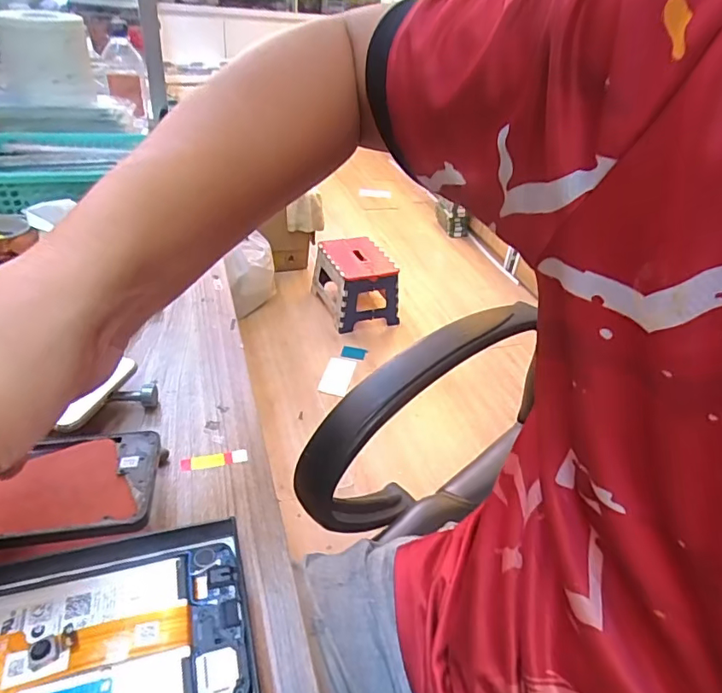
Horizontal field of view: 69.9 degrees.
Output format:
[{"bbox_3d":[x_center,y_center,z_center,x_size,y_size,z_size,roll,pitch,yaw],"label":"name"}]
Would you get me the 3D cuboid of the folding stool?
[{"bbox_3d":[-0.018,-0.226,1.860,0.236,0.237,0.299,-7,39,-19],"label":"folding stool"}]

